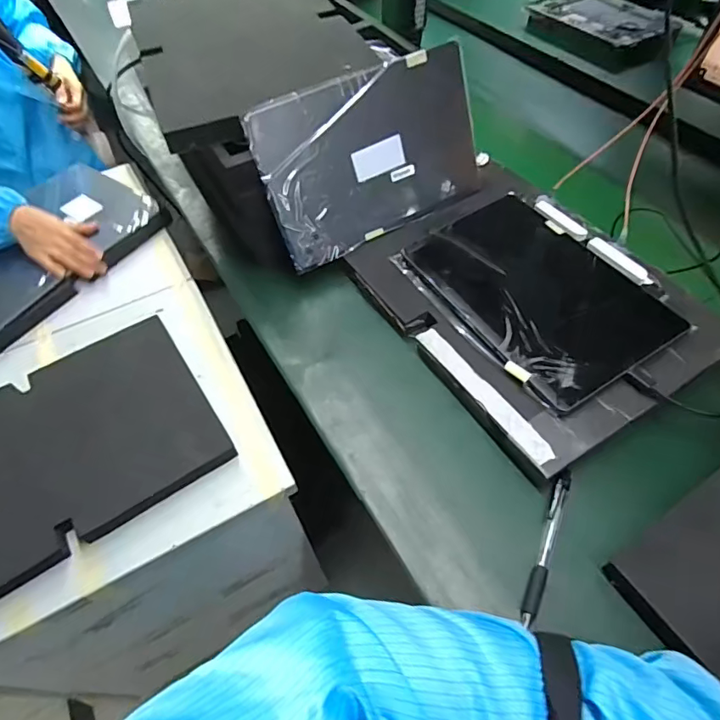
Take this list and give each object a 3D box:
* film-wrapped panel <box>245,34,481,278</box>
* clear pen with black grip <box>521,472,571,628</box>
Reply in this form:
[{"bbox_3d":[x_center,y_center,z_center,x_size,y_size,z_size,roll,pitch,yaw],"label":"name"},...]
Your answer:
[{"bbox_3d":[0.017,-0.227,0.546,0.256,0.167,0.009,-27,34,-12],"label":"film-wrapped panel"},{"bbox_3d":[0.154,0.150,0.396,0.013,0.011,0.126,21,59,17],"label":"clear pen with black grip"}]

